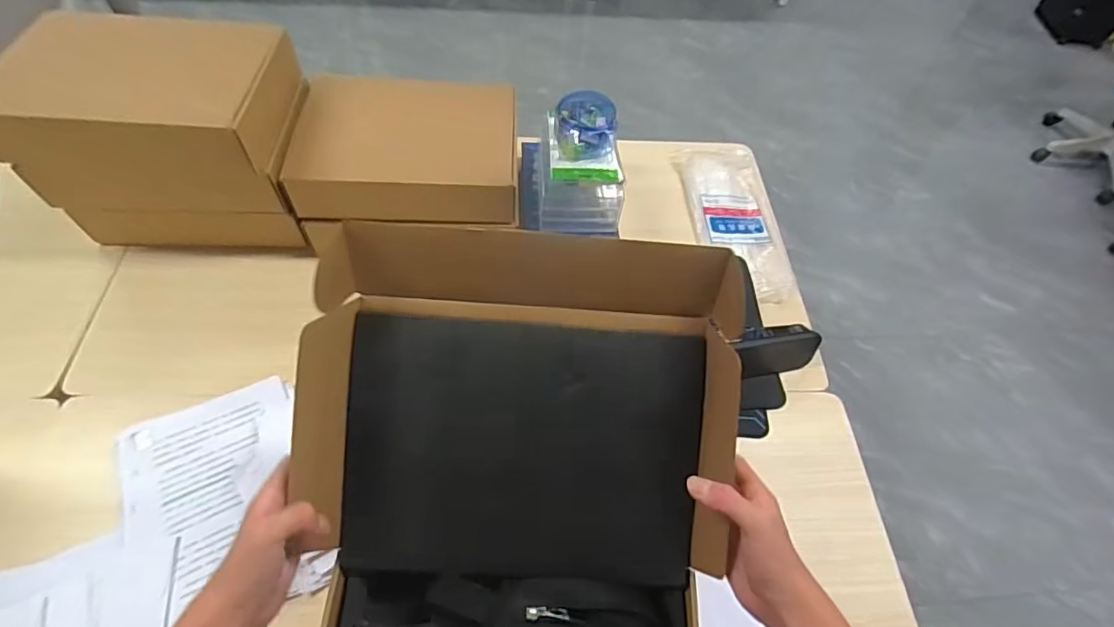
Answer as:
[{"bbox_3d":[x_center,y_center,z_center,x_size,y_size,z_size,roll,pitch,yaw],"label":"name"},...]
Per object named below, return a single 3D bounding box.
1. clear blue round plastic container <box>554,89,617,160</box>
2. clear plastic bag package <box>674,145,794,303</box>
[{"bbox_3d":[0.051,-0.332,0.945,0.103,0.055,0.118,3,58,-3],"label":"clear blue round plastic container"},{"bbox_3d":[0.348,-0.195,1.067,0.166,0.027,0.394,-2,59,-5],"label":"clear plastic bag package"}]

